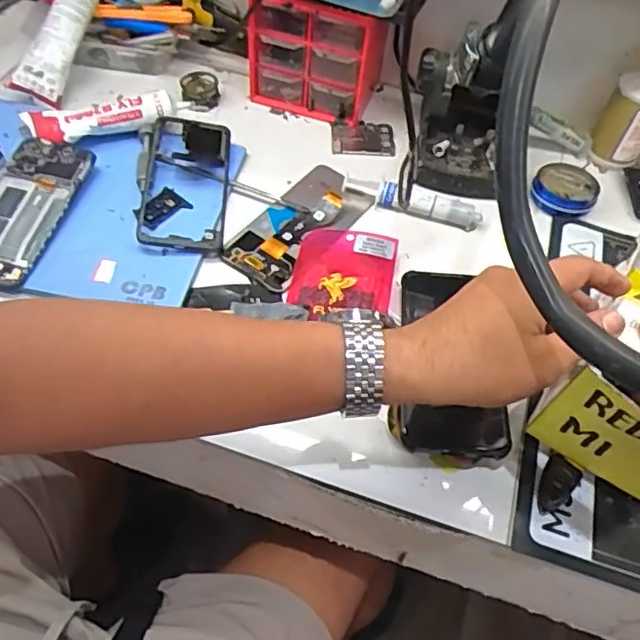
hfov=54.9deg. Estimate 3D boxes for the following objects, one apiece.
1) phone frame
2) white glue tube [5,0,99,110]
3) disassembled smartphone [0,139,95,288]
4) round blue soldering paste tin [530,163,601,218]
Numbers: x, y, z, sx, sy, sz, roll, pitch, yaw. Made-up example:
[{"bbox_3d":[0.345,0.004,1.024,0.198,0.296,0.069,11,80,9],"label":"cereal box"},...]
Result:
[{"bbox_3d":[-0.127,-0.127,0.572,0.084,0.016,0.155,3,54,-9],"label":"phone frame"},{"bbox_3d":[-0.276,-0.300,0.651,0.067,0.024,0.161,9,68,1],"label":"white glue tube"},{"bbox_3d":[-0.264,-0.100,0.545,0.080,0.014,0.156,11,55,3],"label":"disassembled smartphone"},{"bbox_3d":[0.244,-0.132,0.610,0.060,0.017,0.063,2,55,-3],"label":"round blue soldering paste tin"}]

